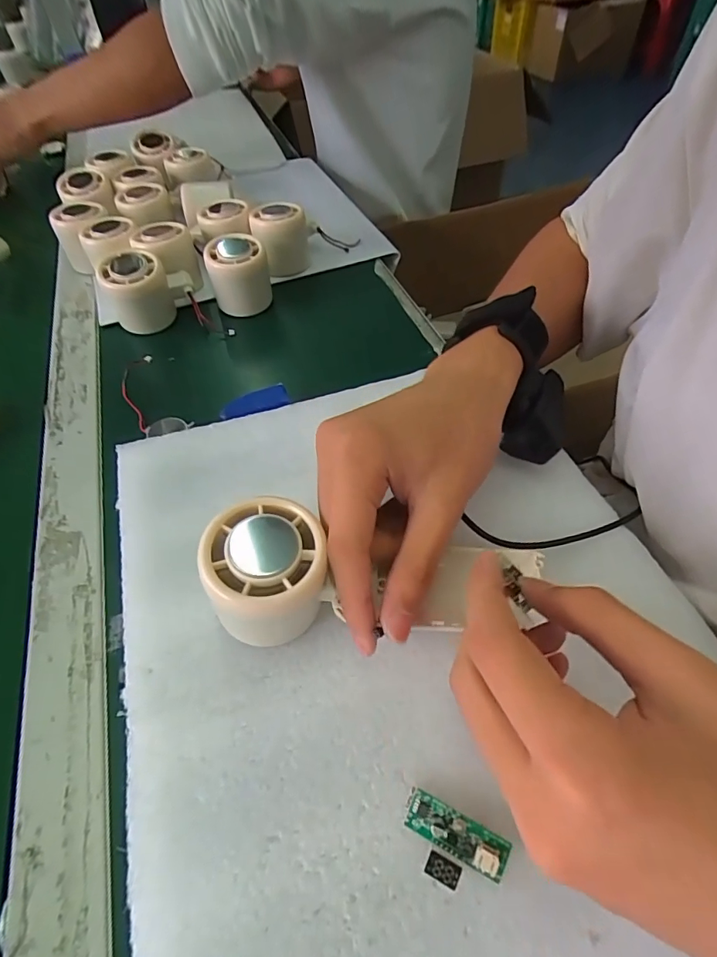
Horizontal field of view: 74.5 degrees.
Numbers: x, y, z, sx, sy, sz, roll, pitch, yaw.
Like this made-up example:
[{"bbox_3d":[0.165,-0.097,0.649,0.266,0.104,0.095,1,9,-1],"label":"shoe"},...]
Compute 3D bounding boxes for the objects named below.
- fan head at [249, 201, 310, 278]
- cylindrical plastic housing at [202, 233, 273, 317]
[{"bbox_3d":[-0.080,-0.247,0.485,0.055,0.056,0.050,-11,51,-6],"label":"fan head"},{"bbox_3d":[-0.112,-0.190,0.443,0.053,0.060,0.050,-1,51,2],"label":"cylindrical plastic housing"}]

